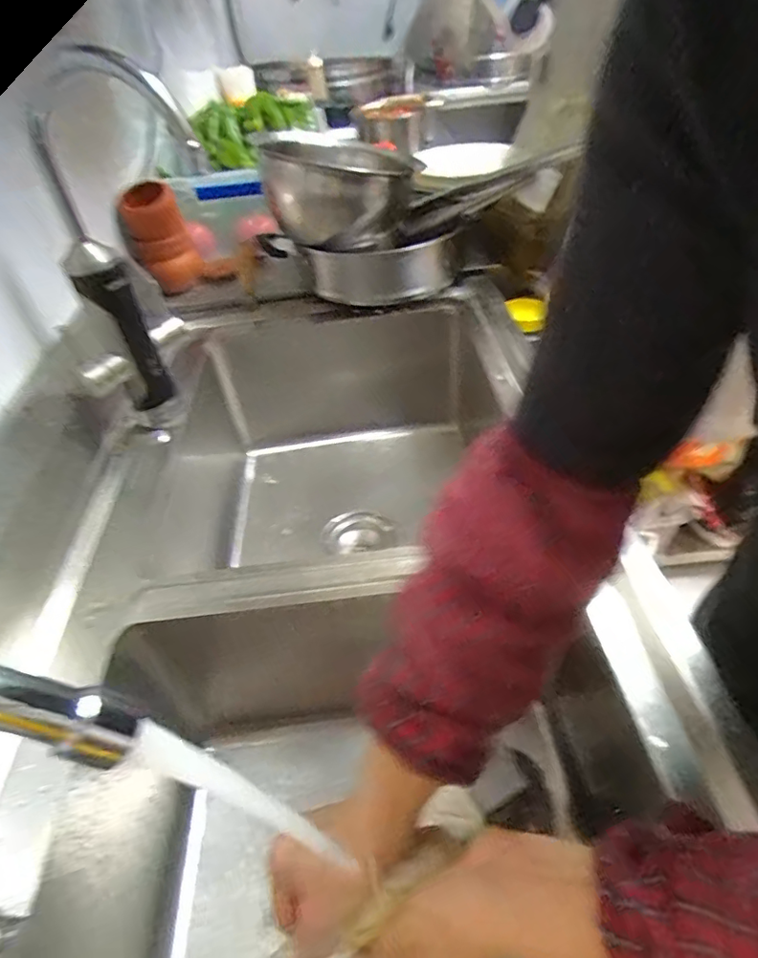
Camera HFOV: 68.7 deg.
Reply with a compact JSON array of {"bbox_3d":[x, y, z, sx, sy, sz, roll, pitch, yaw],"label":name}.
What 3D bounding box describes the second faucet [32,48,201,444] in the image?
[{"bbox_3d":[-0.256,-0.218,0.596,0.153,0.373,0.122,0,43,6],"label":"second faucet"}]

